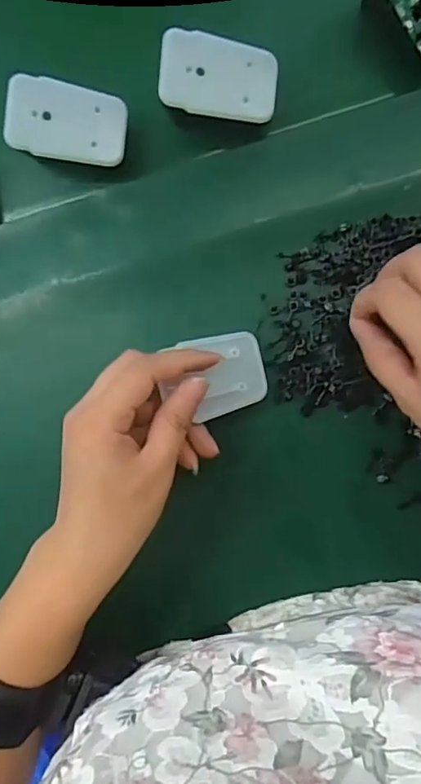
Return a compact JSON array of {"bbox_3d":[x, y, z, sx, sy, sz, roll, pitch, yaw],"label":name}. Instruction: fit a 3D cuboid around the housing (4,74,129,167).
[{"bbox_3d":[-0.085,-0.162,0.321,0.068,0.006,0.043,6,93,-17],"label":"housing"}]

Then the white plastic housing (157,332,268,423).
[{"bbox_3d":[0.003,-0.009,0.314,0.063,0.009,0.046,-13,97,-25],"label":"white plastic housing"}]

